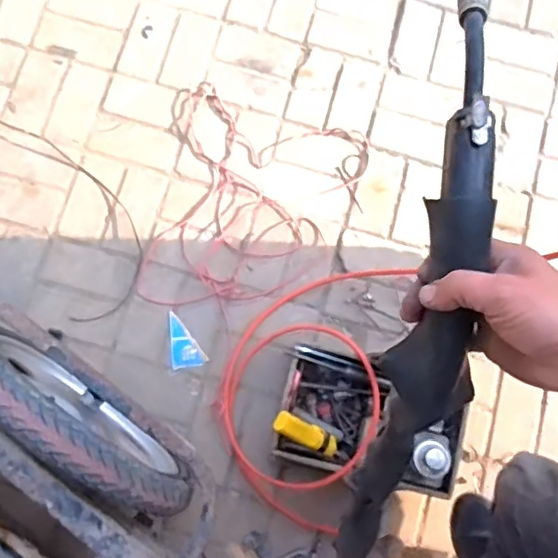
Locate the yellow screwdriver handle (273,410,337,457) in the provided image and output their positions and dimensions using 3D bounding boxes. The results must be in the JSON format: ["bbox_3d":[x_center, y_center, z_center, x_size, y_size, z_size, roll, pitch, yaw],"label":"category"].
[{"bbox_3d":[0.056,0.295,1.111,0.154,0.048,0.043,32,80,-25],"label":"yellow screwdriver handle"}]

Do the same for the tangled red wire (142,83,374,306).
[{"bbox_3d":[-0.043,-0.178,1.293,0.447,0.028,0.475,9,77,-2],"label":"tangled red wire"}]

